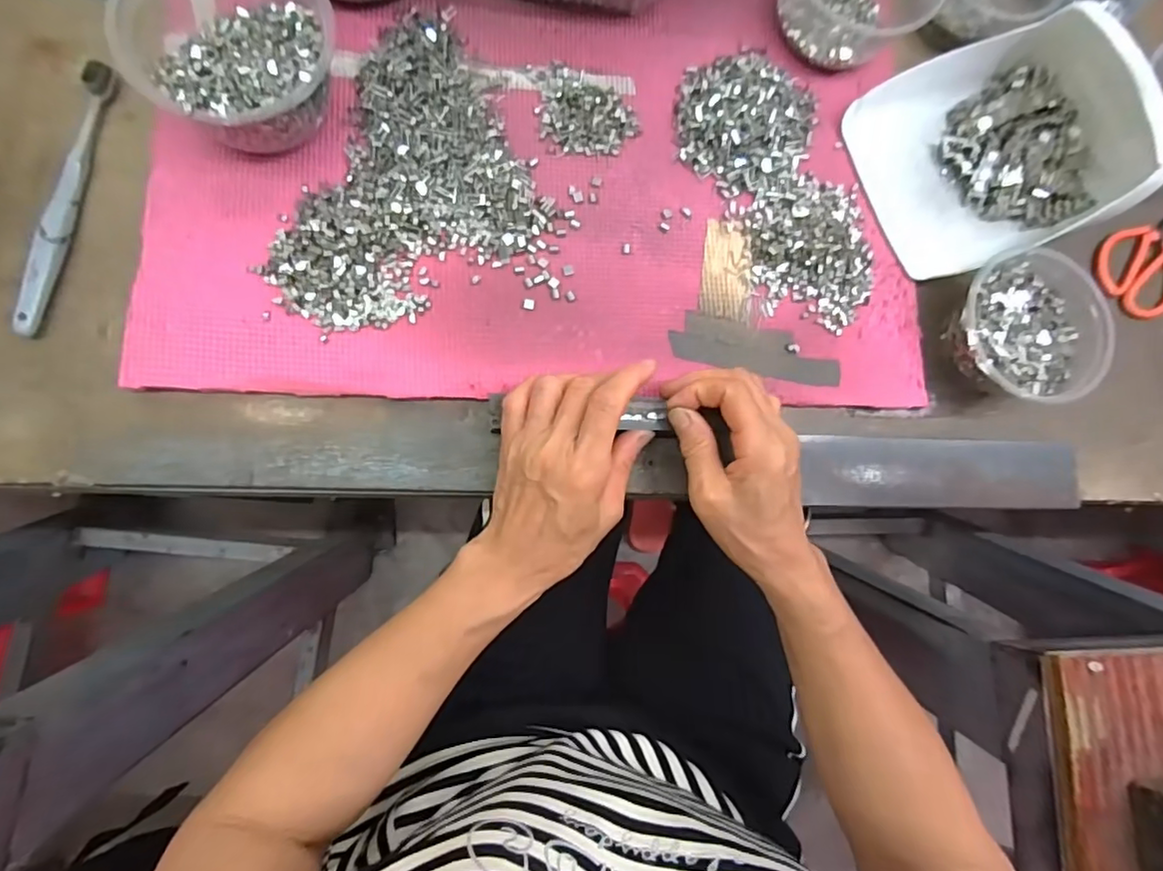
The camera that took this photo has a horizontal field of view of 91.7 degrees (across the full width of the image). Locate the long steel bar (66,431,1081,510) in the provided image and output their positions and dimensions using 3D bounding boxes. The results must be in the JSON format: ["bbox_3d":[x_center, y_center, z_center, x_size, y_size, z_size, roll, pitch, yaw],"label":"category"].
[{"bbox_3d":[0.028,0.021,0.381,0.667,0.016,0.047,2,84,-7],"label":"long steel bar"}]

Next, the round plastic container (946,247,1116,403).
[{"bbox_3d":[0.311,-0.075,0.403,0.099,0.045,0.104,1,84,-7],"label":"round plastic container"}]

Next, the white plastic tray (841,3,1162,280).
[{"bbox_3d":[0.305,-0.212,0.399,0.173,0.074,0.155,-22,87,-9],"label":"white plastic tray"}]

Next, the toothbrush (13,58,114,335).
[{"bbox_3d":[-0.321,-0.148,0.351,0.015,0.014,0.176,11,83,-6],"label":"toothbrush"}]

